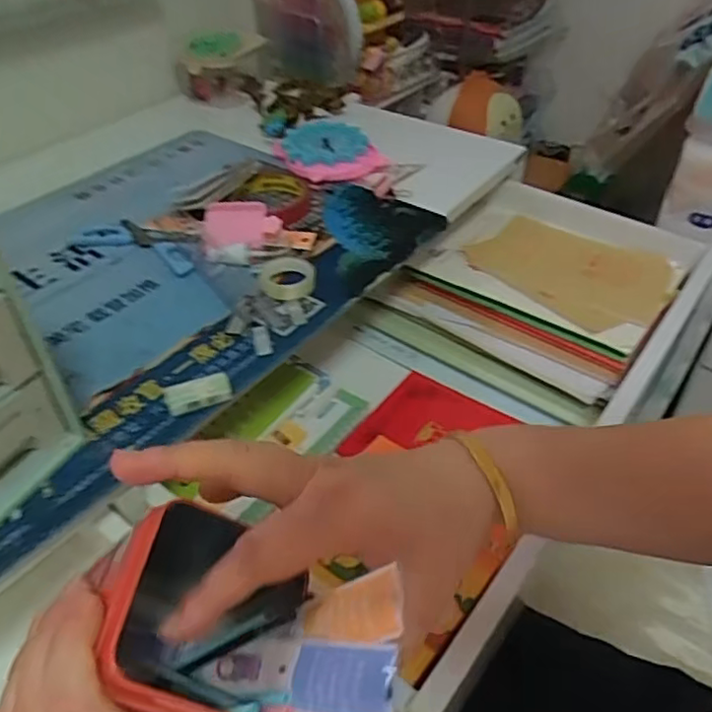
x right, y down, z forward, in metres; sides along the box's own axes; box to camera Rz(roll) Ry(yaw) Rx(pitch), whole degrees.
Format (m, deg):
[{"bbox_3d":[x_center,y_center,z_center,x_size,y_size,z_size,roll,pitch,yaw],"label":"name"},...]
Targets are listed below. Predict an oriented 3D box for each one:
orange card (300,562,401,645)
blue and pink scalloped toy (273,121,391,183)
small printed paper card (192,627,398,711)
[{"bbox_3d":[-0.003,0.095,0.229,0.050,0.007,0.022,-28,28,37],"label":"orange card"},{"bbox_3d":[-0.037,-0.249,0.738,0.103,0.022,0.143,-21,47,-21],"label":"blue and pink scalloped toy"},{"bbox_3d":[-0.027,0.120,0.236,0.108,0.009,0.023,-19,28,40],"label":"small printed paper card"}]

